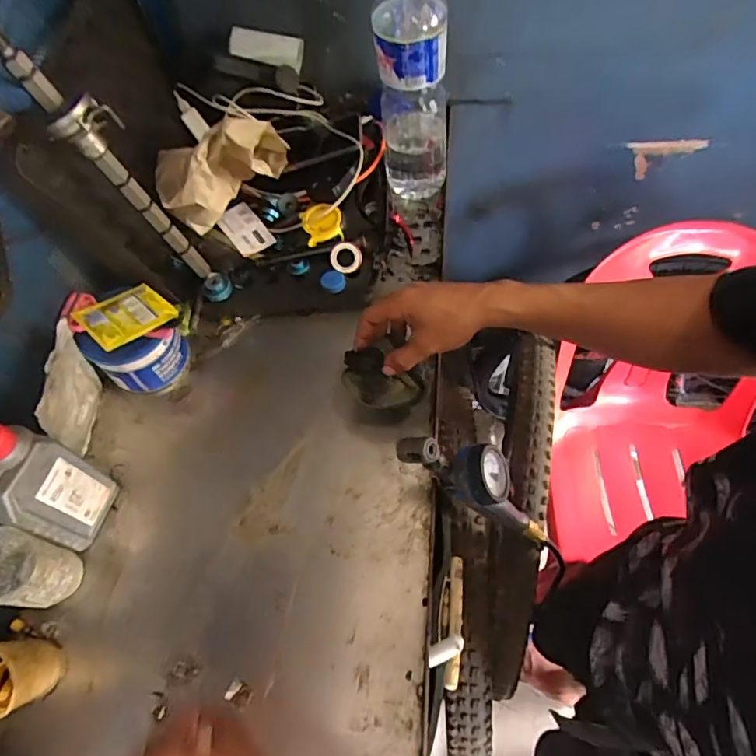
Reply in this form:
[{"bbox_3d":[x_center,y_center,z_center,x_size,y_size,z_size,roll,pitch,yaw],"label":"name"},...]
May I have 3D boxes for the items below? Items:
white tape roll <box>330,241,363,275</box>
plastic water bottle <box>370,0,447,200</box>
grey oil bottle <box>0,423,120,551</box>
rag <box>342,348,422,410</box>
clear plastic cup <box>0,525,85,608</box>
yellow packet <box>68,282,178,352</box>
[{"bbox_3d":[-0.040,-0.154,0.669,0.040,0.011,0.040,0,92,-3],"label":"white tape roll"},{"bbox_3d":[0.048,-0.379,0.692,0.096,0.299,0.096,3,63,5],"label":"plastic water bottle"},{"bbox_3d":[-0.328,0.113,0.519,0.049,0.193,0.085,18,65,13],"label":"grey oil bottle"},{"bbox_3d":[0.003,0.004,0.560,0.084,0.045,0.046,6,63,7],"label":"rag"},{"bbox_3d":[-0.344,0.196,0.522,0.073,0.110,0.065,9,63,8],"label":"clear plastic cup"},{"bbox_3d":[-0.283,-0.072,0.585,0.077,0.007,0.088,35,54,23],"label":"yellow packet"}]

